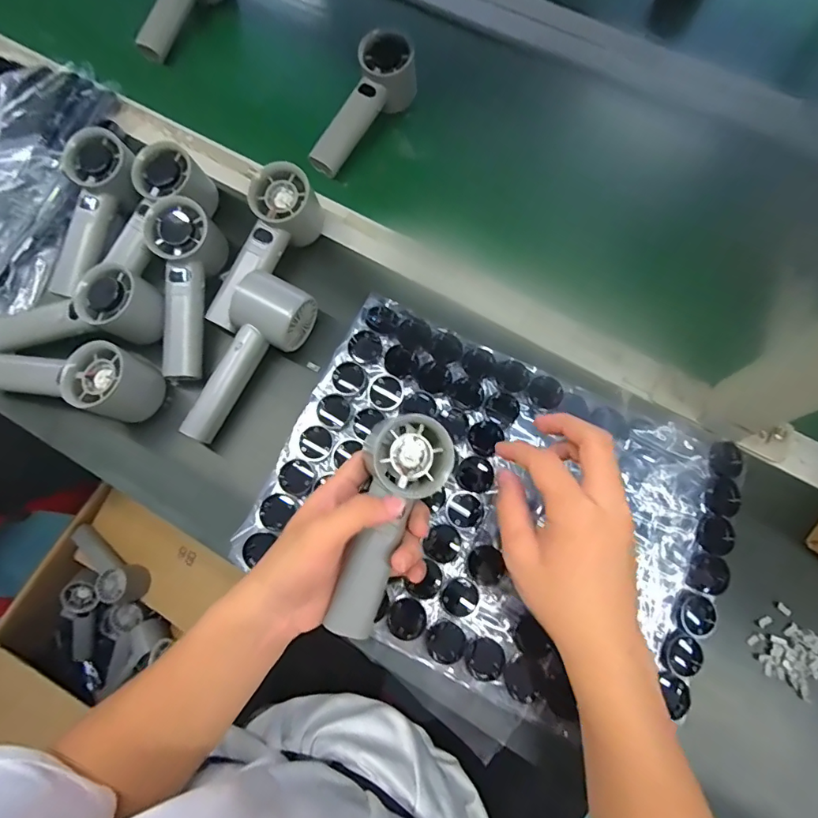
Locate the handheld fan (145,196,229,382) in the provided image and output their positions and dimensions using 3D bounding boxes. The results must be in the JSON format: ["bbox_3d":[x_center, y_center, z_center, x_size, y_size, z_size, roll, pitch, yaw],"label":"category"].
[{"bbox_3d":[-0.205,-0.106,0.442,0.059,0.052,0.157,0,88,-1],"label":"handheld fan"}]

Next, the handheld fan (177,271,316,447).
[{"bbox_3d":[-0.148,-0.044,0.426,0.058,0.056,0.156,32,88,9],"label":"handheld fan"}]

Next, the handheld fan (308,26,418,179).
[{"bbox_3d":[-0.052,-0.316,0.510,0.047,0.055,0.152,34,89,10],"label":"handheld fan"}]

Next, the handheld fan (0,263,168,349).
[{"bbox_3d":[-0.298,-0.084,0.435,0.172,0.050,0.058,-7,72,12],"label":"handheld fan"}]

